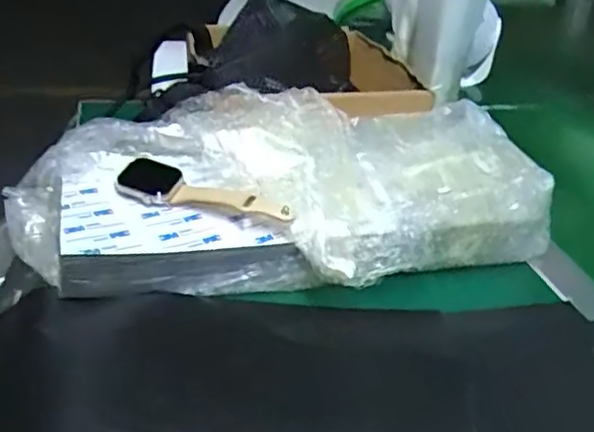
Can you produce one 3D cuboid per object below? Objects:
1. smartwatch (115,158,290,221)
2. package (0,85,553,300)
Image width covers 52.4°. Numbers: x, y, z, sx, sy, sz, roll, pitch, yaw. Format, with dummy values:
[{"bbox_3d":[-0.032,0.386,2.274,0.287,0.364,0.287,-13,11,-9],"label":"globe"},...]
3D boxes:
[{"bbox_3d":[-0.063,-0.014,0.415,0.126,0.018,0.036,13,31,11],"label":"smartwatch"},{"bbox_3d":[-0.006,-0.020,0.438,0.377,0.076,0.174,-1,32,-13],"label":"package"}]

